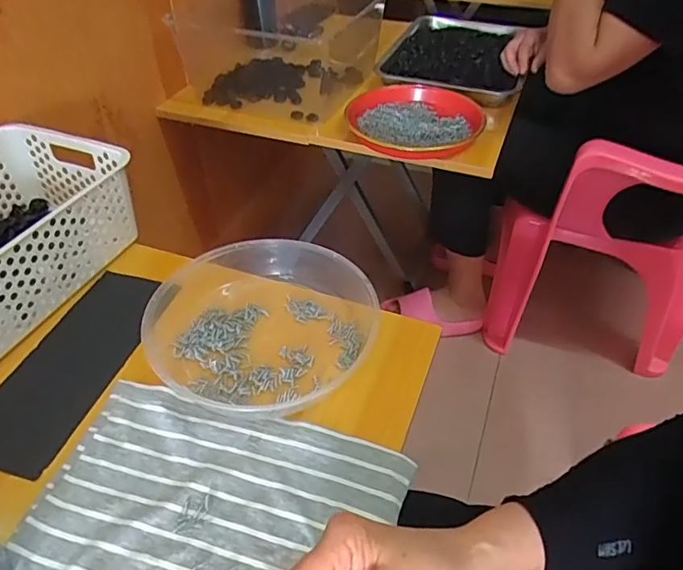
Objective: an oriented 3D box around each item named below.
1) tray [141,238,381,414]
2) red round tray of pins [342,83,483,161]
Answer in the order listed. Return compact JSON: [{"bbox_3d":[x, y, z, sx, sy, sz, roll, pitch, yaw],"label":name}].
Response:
[{"bbox_3d":[-0.083,0.032,0.552,0.228,0.040,0.210,0,43,0],"label":"tray"},{"bbox_3d":[0.109,-0.267,0.875,0.229,0.037,0.212,0,43,0],"label":"red round tray of pins"}]

